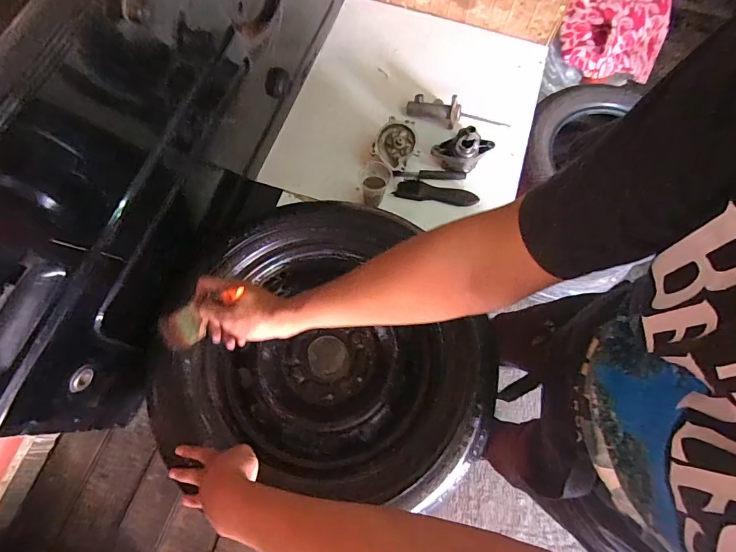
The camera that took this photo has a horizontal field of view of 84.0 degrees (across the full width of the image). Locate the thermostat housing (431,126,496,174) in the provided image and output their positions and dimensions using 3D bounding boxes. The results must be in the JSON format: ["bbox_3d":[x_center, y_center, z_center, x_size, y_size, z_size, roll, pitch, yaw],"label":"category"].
[{"bbox_3d":[0.212,-0.276,0.892,0.139,0.093,0.059,-6,69,-3],"label":"thermostat housing"}]

